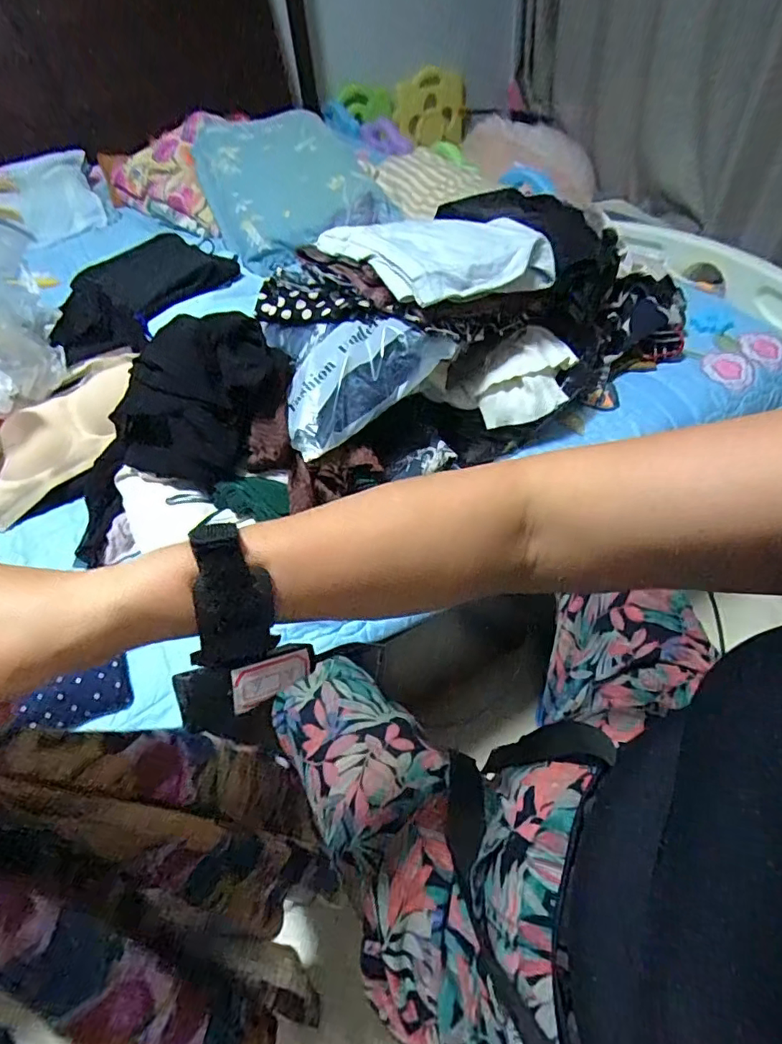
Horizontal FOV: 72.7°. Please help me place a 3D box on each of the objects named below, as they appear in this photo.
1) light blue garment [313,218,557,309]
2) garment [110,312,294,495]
[{"bbox_3d":[0.059,-0.365,0.717,0.245,0.062,0.234,-30,52,-19],"label":"light blue garment"},{"bbox_3d":[-0.251,-0.166,0.706,0.172,0.130,0.220,32,59,29],"label":"garment"}]

